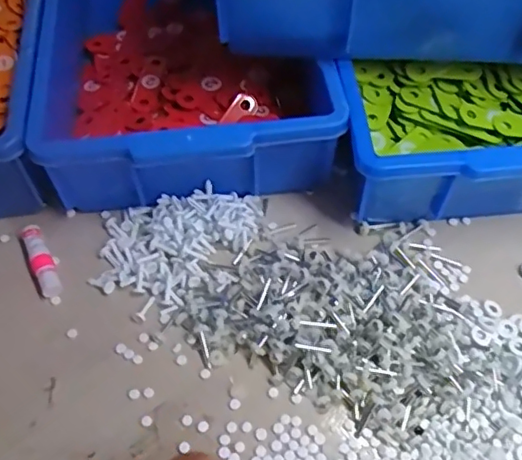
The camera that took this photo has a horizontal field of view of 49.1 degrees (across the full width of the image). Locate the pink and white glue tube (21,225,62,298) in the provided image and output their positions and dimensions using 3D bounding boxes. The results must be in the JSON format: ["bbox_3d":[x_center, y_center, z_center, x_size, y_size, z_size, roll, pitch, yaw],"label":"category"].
[{"bbox_3d":[-0.179,0.026,0.467,0.016,0.016,0.064,-23,60,-13],"label":"pink and white glue tube"}]

